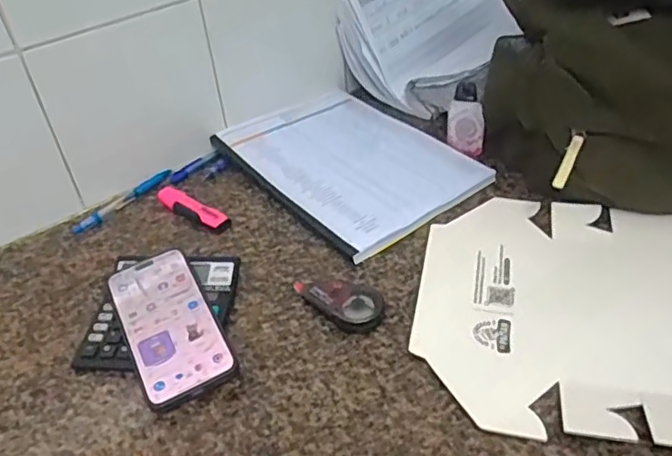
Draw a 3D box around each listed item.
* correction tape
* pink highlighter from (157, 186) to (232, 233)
[{"bbox_3d":[0.005,0.063,0.578,0.047,0.020,0.087,-31,45,-27],"label":"correction tape"},{"bbox_3d":[-0.164,-0.023,0.701,0.104,0.018,0.023,21,46,29],"label":"pink highlighter"}]

